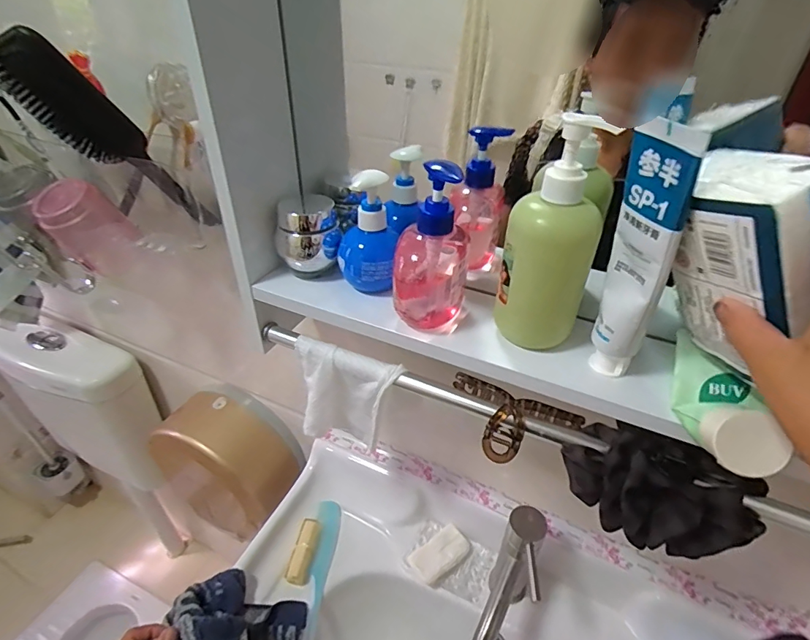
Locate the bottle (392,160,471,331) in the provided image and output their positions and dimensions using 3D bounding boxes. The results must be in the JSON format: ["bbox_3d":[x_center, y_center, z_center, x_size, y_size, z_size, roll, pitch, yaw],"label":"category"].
[{"bbox_3d":[0.027,-0.062,0.398,0.059,0.138,0.075,9,37,9],"label":"bottle"}]

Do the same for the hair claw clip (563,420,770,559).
[{"bbox_3d":[0.204,0.140,0.368,0.144,0.069,0.078,26,43,29],"label":"hair claw clip"}]

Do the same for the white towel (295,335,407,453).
[{"bbox_3d":[-0.066,0.091,0.495,0.116,0.119,0.047,12,38,14],"label":"white towel"}]

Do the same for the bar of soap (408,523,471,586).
[{"bbox_3d":[0.051,0.341,0.657,0.087,0.018,0.052,-23,43,-29],"label":"bar of soap"}]

